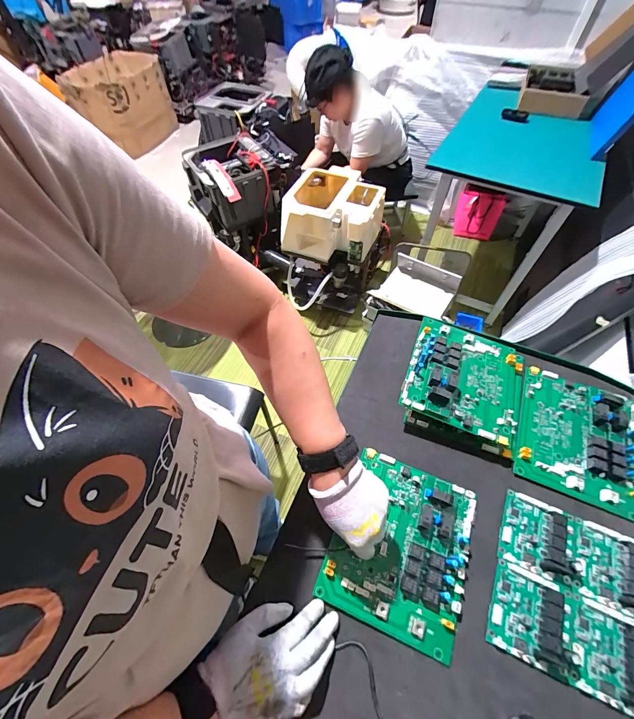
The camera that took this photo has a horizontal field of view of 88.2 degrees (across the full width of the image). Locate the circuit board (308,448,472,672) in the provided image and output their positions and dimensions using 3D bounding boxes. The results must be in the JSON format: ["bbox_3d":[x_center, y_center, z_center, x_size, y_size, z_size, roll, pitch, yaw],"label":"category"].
[{"bbox_3d":[0.114,0.242,0.433,0.169,0.029,0.199,21,60,14],"label":"circuit board"}]

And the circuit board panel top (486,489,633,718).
[{"bbox_3d":[0.322,0.290,0.409,0.174,0.022,0.186,20,59,13],"label":"circuit board panel top"}]

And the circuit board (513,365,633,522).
[{"bbox_3d":[0.414,0.117,0.515,0.178,0.021,0.202,22,60,14],"label":"circuit board"}]

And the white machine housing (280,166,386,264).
[{"bbox_3d":[0.073,-0.663,1.499,0.433,0.229,0.370,11,58,8],"label":"white machine housing"}]

